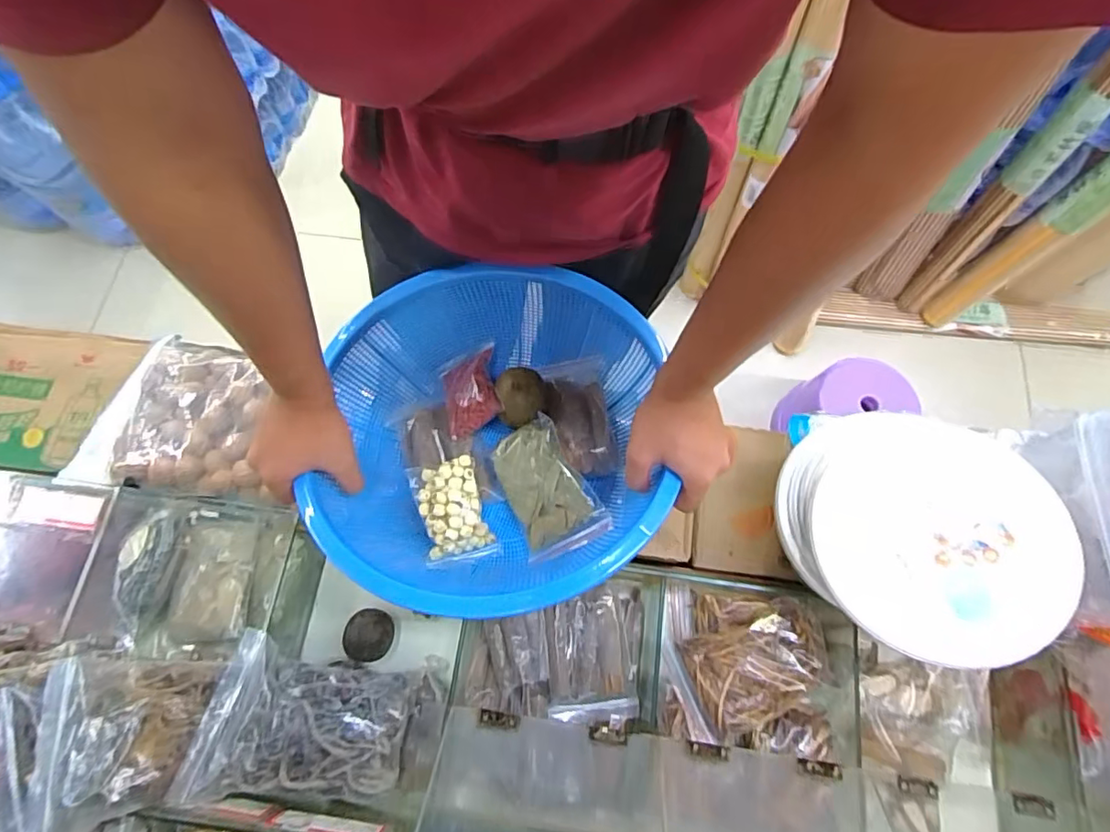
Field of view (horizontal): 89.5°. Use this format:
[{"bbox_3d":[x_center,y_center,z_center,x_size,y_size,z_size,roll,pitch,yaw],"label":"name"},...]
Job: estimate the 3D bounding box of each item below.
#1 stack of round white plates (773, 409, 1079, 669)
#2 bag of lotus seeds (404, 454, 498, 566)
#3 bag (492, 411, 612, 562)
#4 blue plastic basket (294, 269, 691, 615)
[{"bbox_3d":[0.349,0.109,0.555,0.230,0.080,0.262,1,57,11],"label":"stack of round white plates"},{"bbox_3d":[-0.105,0.096,0.569,0.065,0.037,0.098,-15,72,-5],"label":"bag of lotus seeds"},{"bbox_3d":[-0.010,0.070,0.565,0.084,0.026,0.129,-28,83,20],"label":"bag"},{"bbox_3d":[-0.059,0.021,0.581,0.301,0.155,0.293,-2,72,-1],"label":"blue plastic basket"}]

